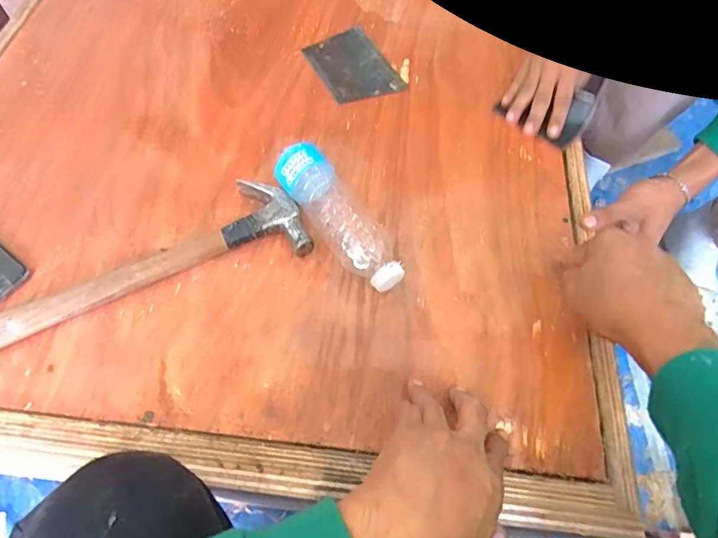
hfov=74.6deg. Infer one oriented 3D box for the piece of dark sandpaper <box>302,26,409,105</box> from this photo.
[{"bbox_3d":[-0.011,-0.277,0.641,0.097,0.006,0.141,-23,64,-13],"label":"piece of dark sandpaper"}]

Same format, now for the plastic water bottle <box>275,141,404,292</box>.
[{"bbox_3d":[-0.019,-0.050,0.483,0.058,0.057,0.181,-30,66,-17],"label":"plastic water bottle"}]

